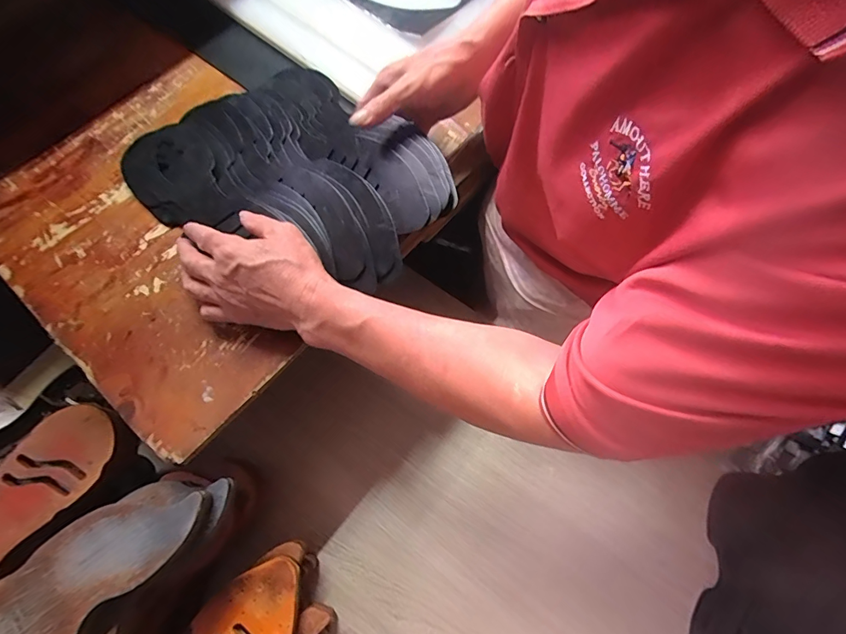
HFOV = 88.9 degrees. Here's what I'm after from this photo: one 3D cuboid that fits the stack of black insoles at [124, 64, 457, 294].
[{"bbox_3d":[-0.142,-0.151,0.444,0.314,0.042,0.227,40,74,15],"label":"stack of black insoles"}]

